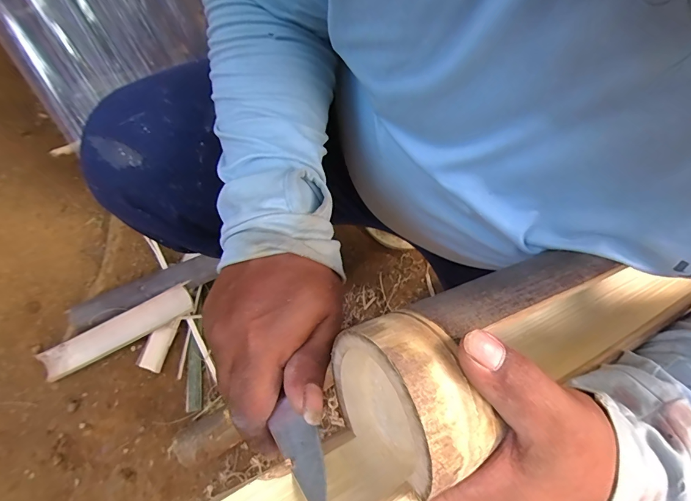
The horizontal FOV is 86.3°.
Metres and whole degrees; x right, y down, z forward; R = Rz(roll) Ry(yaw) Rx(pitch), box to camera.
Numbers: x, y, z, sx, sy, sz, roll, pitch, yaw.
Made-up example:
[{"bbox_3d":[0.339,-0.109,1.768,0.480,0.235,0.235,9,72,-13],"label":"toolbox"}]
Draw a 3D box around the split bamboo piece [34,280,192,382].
[{"bbox_3d":[-0.491,0.177,0.786,0.360,0.016,0.066,-26,90,6],"label":"split bamboo piece"}]

